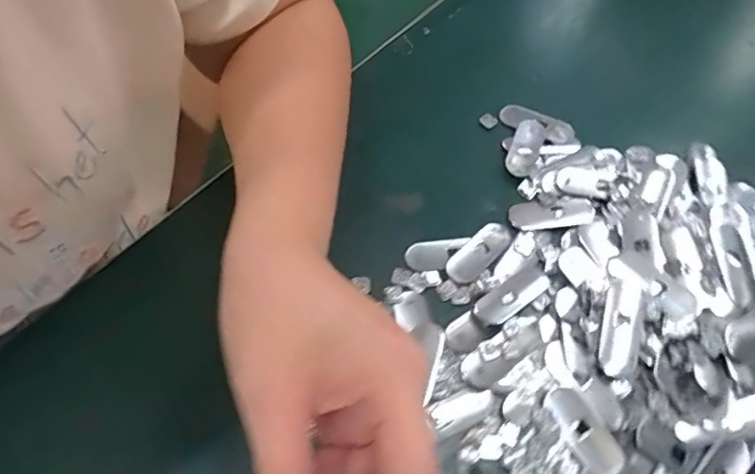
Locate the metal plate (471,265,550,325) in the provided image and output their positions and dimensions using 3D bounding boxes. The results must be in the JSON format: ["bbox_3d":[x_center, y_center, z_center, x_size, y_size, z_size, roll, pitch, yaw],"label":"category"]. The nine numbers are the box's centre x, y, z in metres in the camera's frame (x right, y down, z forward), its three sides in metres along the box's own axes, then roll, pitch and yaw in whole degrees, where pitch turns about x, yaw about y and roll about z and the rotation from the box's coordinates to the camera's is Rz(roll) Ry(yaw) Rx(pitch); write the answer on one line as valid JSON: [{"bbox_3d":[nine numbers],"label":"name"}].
[{"bbox_3d":[0.076,0.032,0.313,0.051,0.005,0.018,-34,67,-19],"label":"metal plate"}]

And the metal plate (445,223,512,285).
[{"bbox_3d":[0.060,0.009,0.329,0.019,0.004,0.048,41,67,19],"label":"metal plate"}]

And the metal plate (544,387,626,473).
[{"bbox_3d":[0.103,0.096,0.276,0.019,0.006,0.046,-31,66,-18],"label":"metal plate"}]

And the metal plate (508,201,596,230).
[{"bbox_3d":[0.106,-0.014,0.339,0.049,0.005,0.019,0,61,-2],"label":"metal plate"}]

